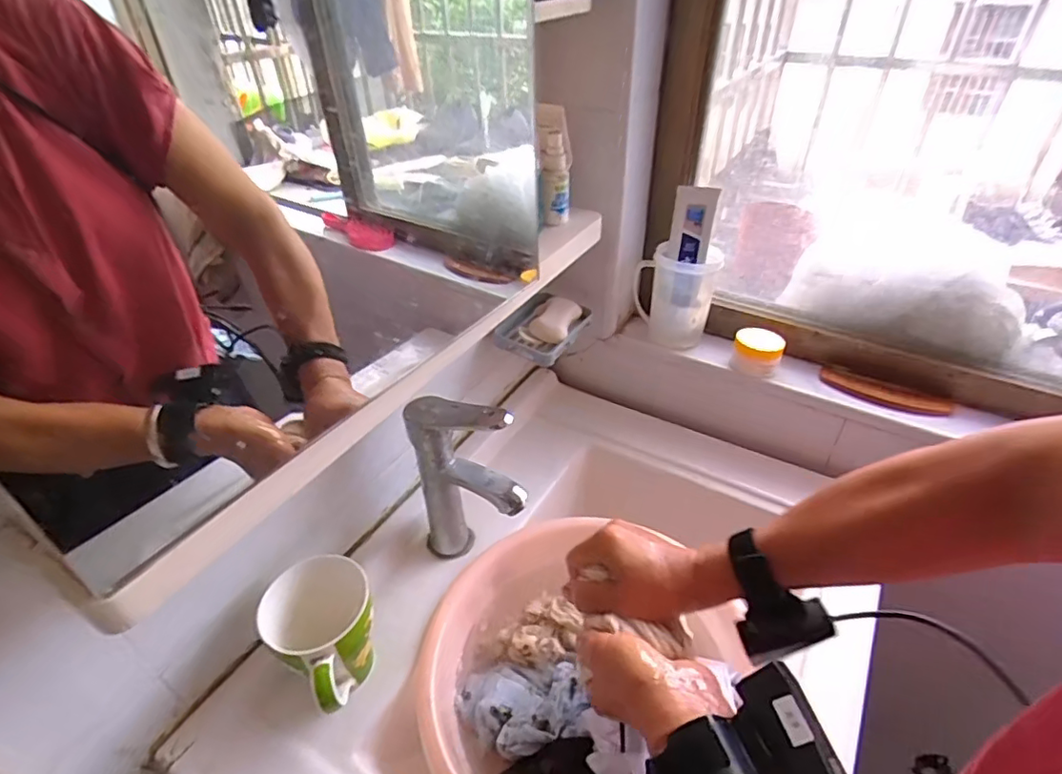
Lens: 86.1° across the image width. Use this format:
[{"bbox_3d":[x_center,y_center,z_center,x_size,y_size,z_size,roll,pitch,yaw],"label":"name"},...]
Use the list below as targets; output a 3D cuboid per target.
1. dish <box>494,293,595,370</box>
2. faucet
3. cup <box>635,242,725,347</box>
[{"bbox_3d":[0.012,-0.081,0.731,0.103,0.029,0.129,21,44,26],"label":"dish"},{"bbox_3d":[-0.059,0.101,0.573,0.119,0.189,0.044,13,41,18],"label":"faucet"},{"bbox_3d":[0.190,-0.126,0.753,0.104,0.115,0.077,7,39,11],"label":"cup"}]

